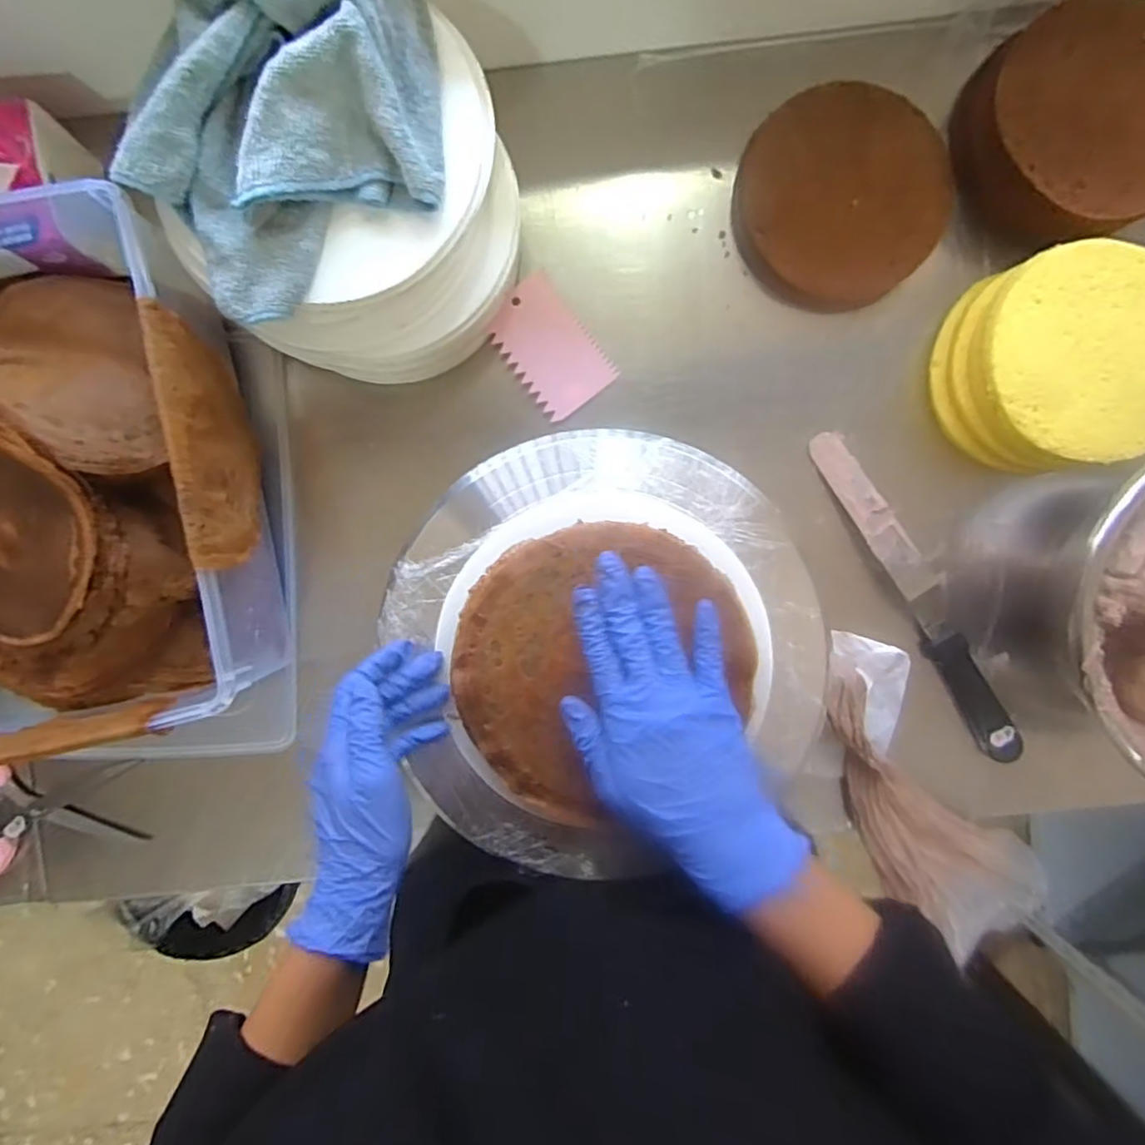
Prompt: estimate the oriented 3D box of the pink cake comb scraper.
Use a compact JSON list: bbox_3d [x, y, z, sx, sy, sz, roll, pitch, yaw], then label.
[{"bbox_3d":[-0.019,-0.190,0.539,0.068,0.004,0.106,-38,95,-1],"label":"pink cake comb scraper"}]

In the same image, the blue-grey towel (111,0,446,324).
[{"bbox_3d":[-0.177,-0.281,0.393,0.214,0.052,0.171,-31,92,2],"label":"blue-grey towel"}]

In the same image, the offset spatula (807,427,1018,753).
[{"bbox_3d":[0.292,0.018,0.532,0.037,0.023,0.308,-31,92,2],"label":"offset spatula"}]

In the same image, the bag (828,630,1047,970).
[{"bbox_3d":[0.275,0.177,0.521,0.112,0.066,0.245,-33,92,2],"label":"bag"}]

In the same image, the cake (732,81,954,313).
[{"bbox_3d":[0.216,-0.303,0.517,0.160,0.031,0.162,0,93,1],"label":"cake"}]

